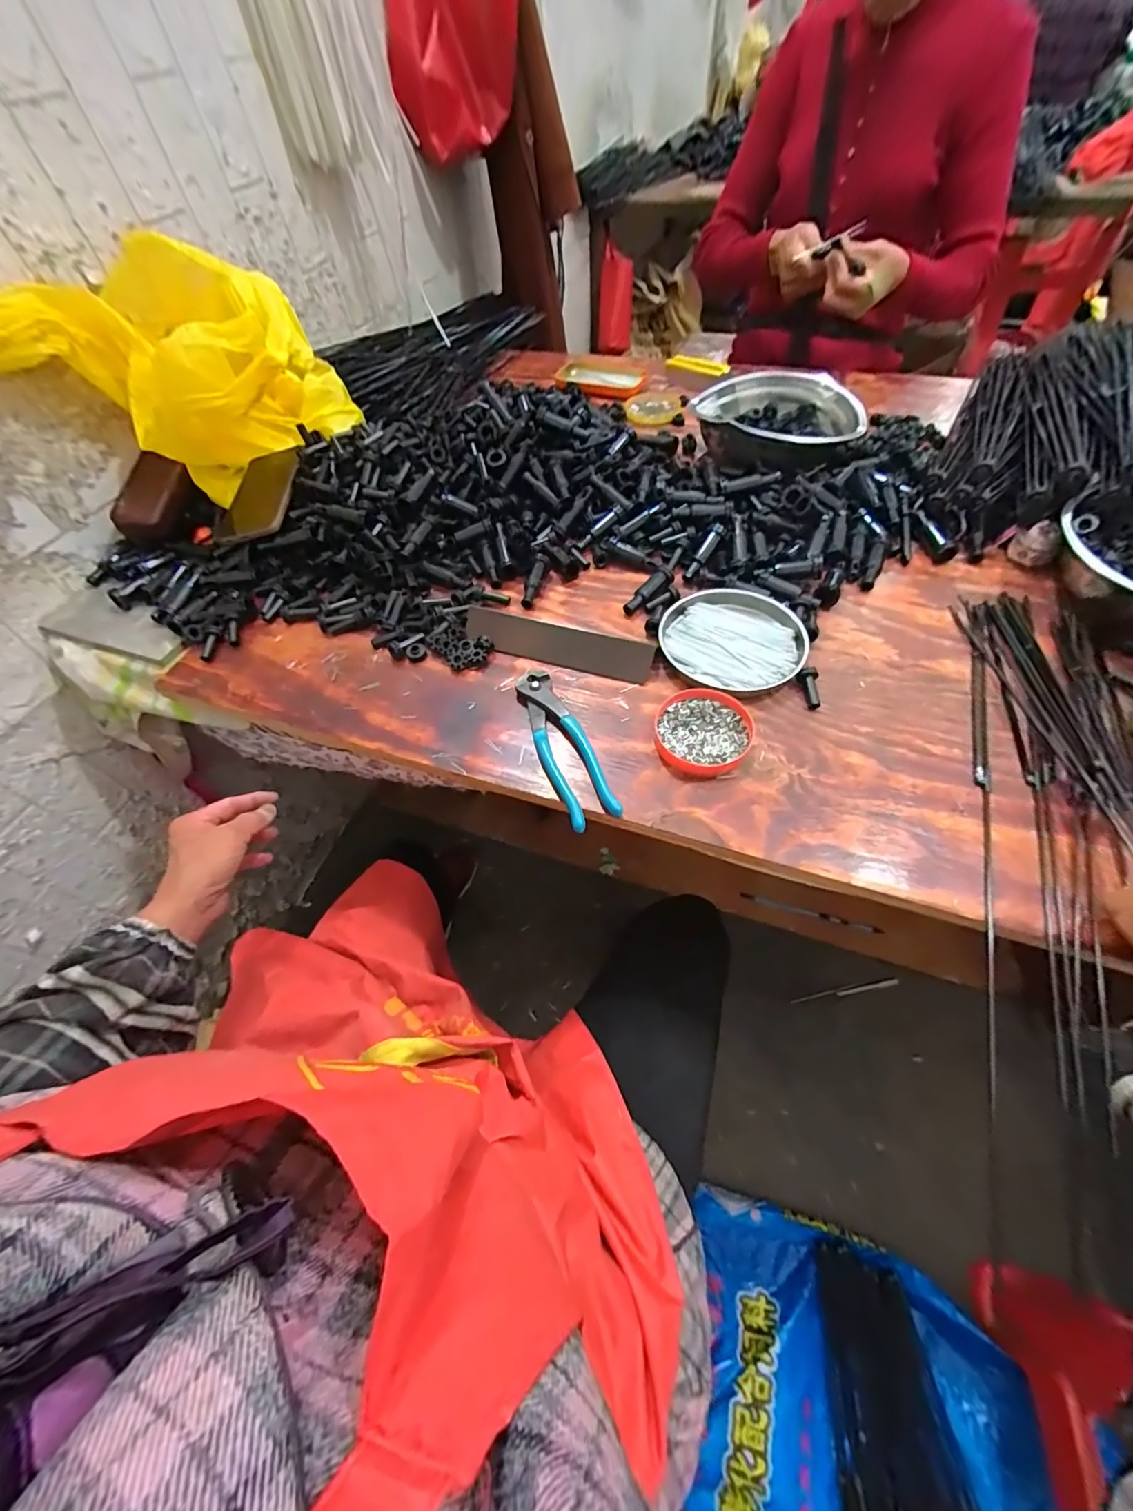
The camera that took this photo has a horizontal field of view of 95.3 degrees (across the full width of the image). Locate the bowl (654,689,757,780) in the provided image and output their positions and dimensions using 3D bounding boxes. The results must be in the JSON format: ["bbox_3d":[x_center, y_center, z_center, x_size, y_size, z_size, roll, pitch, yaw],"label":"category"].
[{"bbox_3d":[0.116,-0.021,0.438,0.078,0.014,0.087,25,62,20],"label":"bowl"}]

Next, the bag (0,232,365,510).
[{"bbox_3d":[-0.410,-0.418,0.589,0.320,0.191,0.254,6,54,7],"label":"bag"}]

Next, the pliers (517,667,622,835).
[{"bbox_3d":[-0.005,-0.010,0.441,0.044,0.015,0.163,-22,58,-10],"label":"pliers"}]

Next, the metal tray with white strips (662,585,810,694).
[{"bbox_3d":[0.162,-0.114,0.498,0.131,0.015,0.123,25,62,19],"label":"metal tray with white strips"}]

